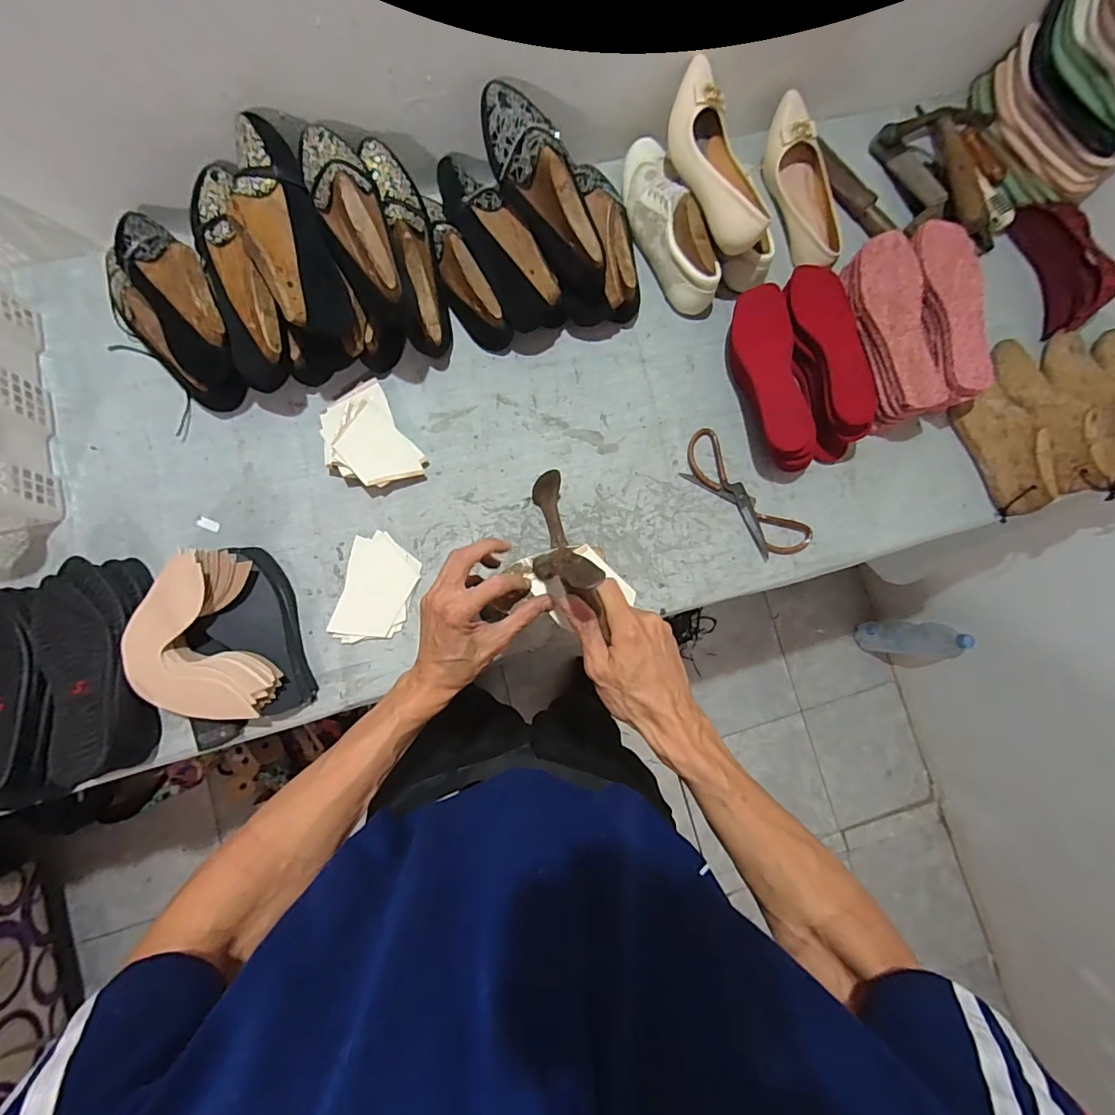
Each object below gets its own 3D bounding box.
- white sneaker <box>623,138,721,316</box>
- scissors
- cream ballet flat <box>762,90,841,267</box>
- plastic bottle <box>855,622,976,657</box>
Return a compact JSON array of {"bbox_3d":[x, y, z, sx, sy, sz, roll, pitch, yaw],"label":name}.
[{"bbox_3d":[0.155,-0.474,0.701,0.072,0.091,0.245,-24,86,-7],"label":"white sneaker"},{"bbox_3d":[0.259,-0.084,0.690,0.075,0.010,0.217,-42,88,-8],"label":"scissors"},{"bbox_3d":[0.370,-0.546,0.729,0.083,0.061,0.245,-12,84,-6],"label":"cream ballet flat"},{"bbox_3d":[0.938,0.217,1.305,0.092,0.320,0.091,3,83,-5],"label":"plastic bottle"}]

